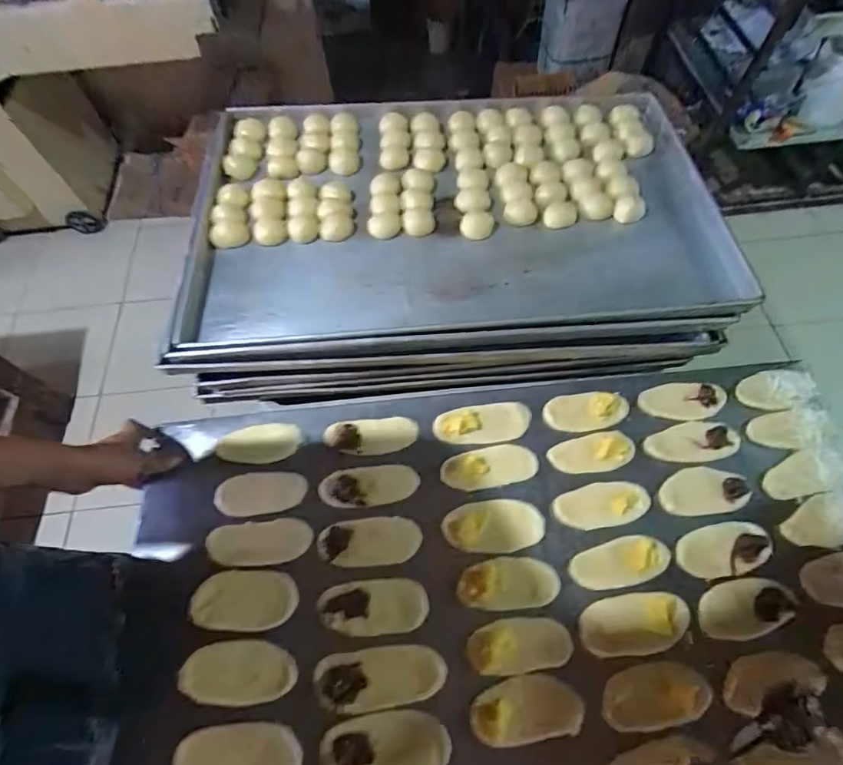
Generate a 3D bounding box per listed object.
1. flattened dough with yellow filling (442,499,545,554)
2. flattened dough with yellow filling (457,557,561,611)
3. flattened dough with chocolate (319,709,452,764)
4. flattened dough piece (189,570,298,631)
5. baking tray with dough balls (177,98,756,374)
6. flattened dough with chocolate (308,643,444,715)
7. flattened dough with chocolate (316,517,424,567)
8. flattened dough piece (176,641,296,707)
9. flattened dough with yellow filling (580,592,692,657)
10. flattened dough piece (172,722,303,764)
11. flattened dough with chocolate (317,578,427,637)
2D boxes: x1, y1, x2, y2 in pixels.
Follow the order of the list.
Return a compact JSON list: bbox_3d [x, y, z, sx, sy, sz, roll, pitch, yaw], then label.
[{"bbox_3d":[0.087,0.174,0.549,0.119,0.009,0.058,-4,64,0],"label":"flattened dough with yellow filling"},{"bbox_3d":[0.097,0.227,0.514,0.110,0.013,0.054,-4,64,0],"label":"flattened dough with yellow filling"},{"bbox_3d":[-0.036,0.367,0.459,0.126,0.005,0.053,-5,64,-1],"label":"flattened dough with chocolate"},{"bbox_3d":[-0.198,0.244,0.510,0.114,0.012,0.060,-3,64,0],"label":"flattened dough piece"},{"bbox_3d":[0.039,-0.257,0.678,0.765,0.051,0.475,-4,62,0],"label":"baking tray with dough balls"},{"bbox_3d":[-0.043,0.315,0.484,0.136,0.007,0.053,-8,64,-2],"label":"flattened dough with chocolate"},{"bbox_3d":[-0.061,0.189,0.538,0.117,0.007,0.052,-4,64,0],"label":"flattened dough with chocolate"},{"bbox_3d":[-0.194,0.307,0.480,0.118,0.008,0.057,-3,64,0],"label":"flattened dough piece"},{"bbox_3d":[0.233,0.264,0.498,0.117,0.009,0.056,-7,64,-2],"label":"flattened dough with yellow filling"},{"bbox_3d":[-0.181,0.372,0.447,0.119,0.008,0.057,0,64,2],"label":"flattened dough piece"},{"bbox_3d":[-0.053,0.251,0.508,0.118,0.008,0.054,-6,64,-1],"label":"flattened dough with chocolate"}]

